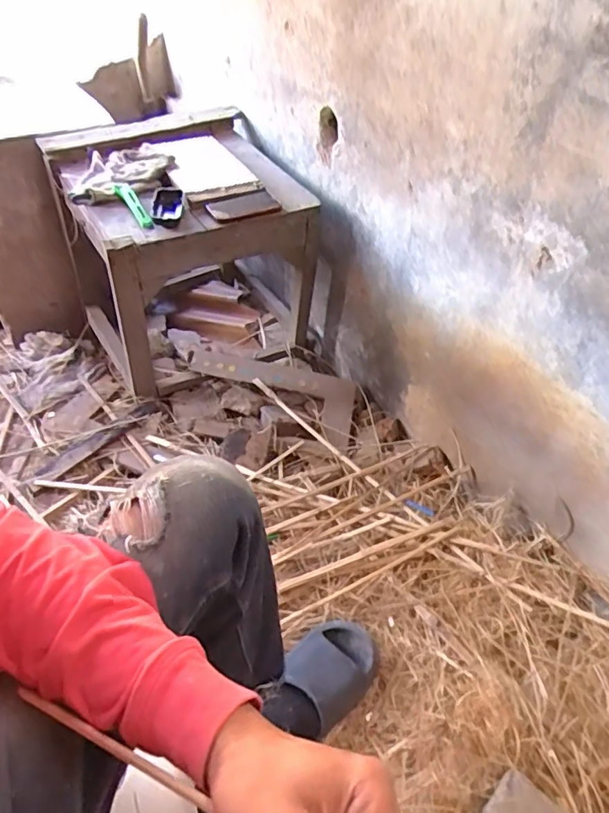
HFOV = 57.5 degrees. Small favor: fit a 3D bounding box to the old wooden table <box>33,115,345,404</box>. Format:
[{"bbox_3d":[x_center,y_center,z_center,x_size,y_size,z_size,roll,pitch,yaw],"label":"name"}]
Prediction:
[{"bbox_3d":[-0.237,-0.320,1.232,0.463,0.452,0.447,-25,52,-24],"label":"old wooden table"}]

